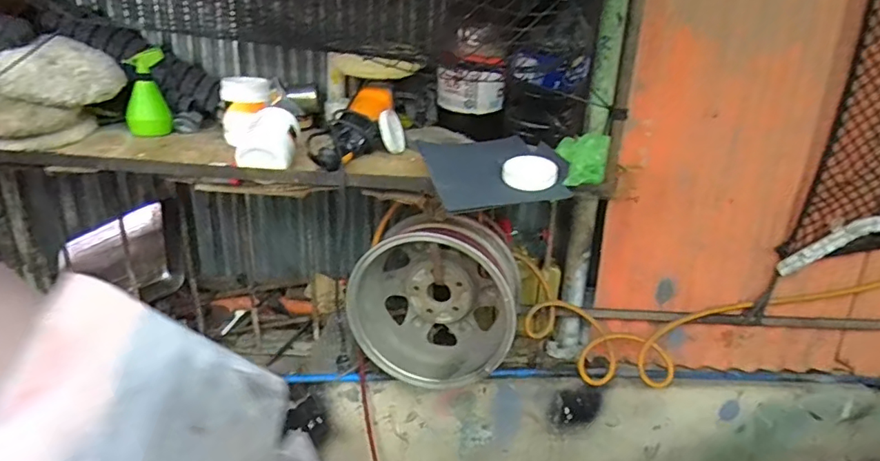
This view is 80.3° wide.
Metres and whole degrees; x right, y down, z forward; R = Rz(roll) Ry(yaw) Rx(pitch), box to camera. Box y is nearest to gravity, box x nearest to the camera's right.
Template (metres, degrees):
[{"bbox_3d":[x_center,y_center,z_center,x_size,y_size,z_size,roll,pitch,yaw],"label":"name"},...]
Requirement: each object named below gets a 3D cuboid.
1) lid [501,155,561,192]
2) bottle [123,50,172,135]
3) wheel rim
[{"bbox_3d":[0.164,-0.107,0.959,0.104,0.012,0.073,7,64,16],"label":"lid"},{"bbox_3d":[-0.652,-0.303,1.157,0.086,0.174,0.075,-10,25,-32],"label":"bottle"},{"bbox_3d":[-0.011,0.169,1.263,0.386,0.370,0.195,7,21,11],"label":"wheel rim"}]

